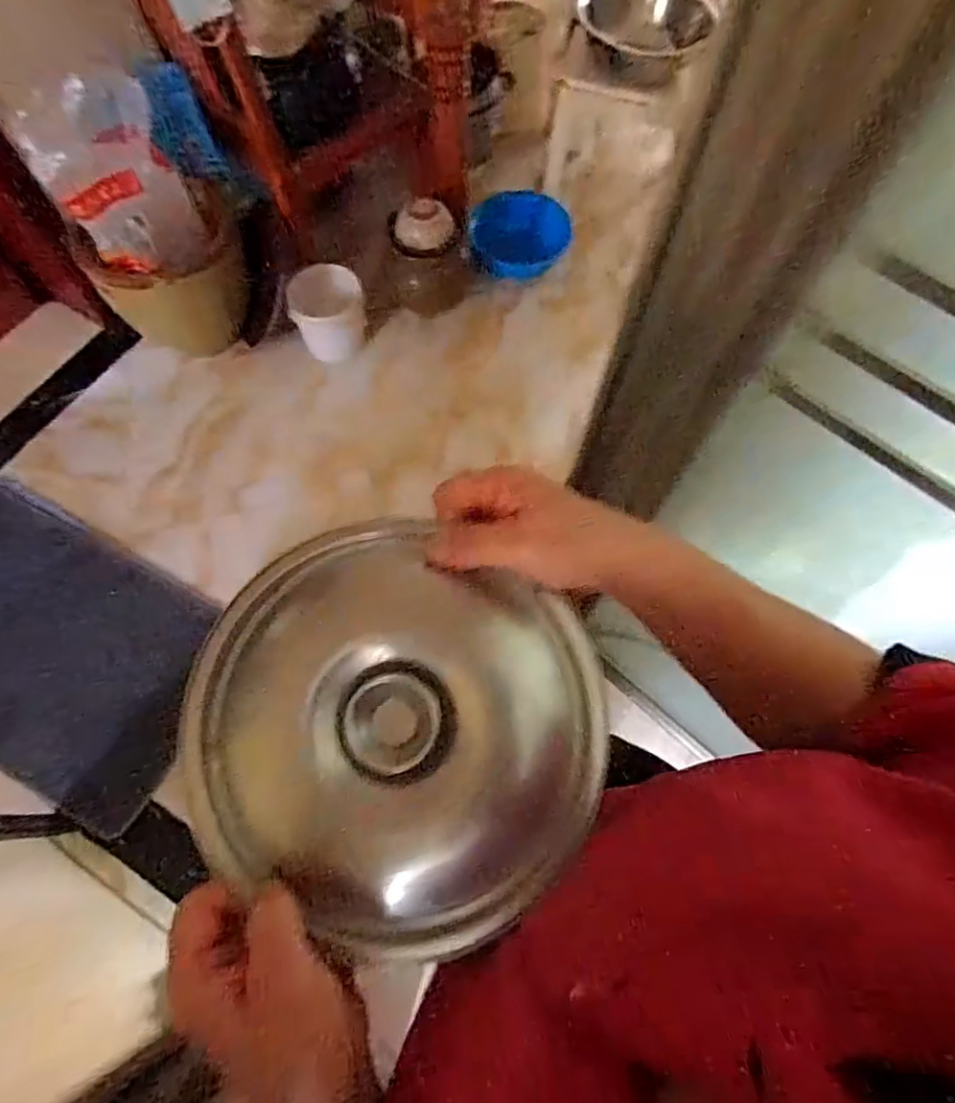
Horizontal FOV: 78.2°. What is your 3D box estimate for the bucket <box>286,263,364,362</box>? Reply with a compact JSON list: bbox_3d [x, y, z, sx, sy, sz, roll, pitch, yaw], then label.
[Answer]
[{"bbox_3d":[-0.426,-0.678,1.692,0.209,0.193,0.168,-12,67,-6],"label":"bucket"}]

